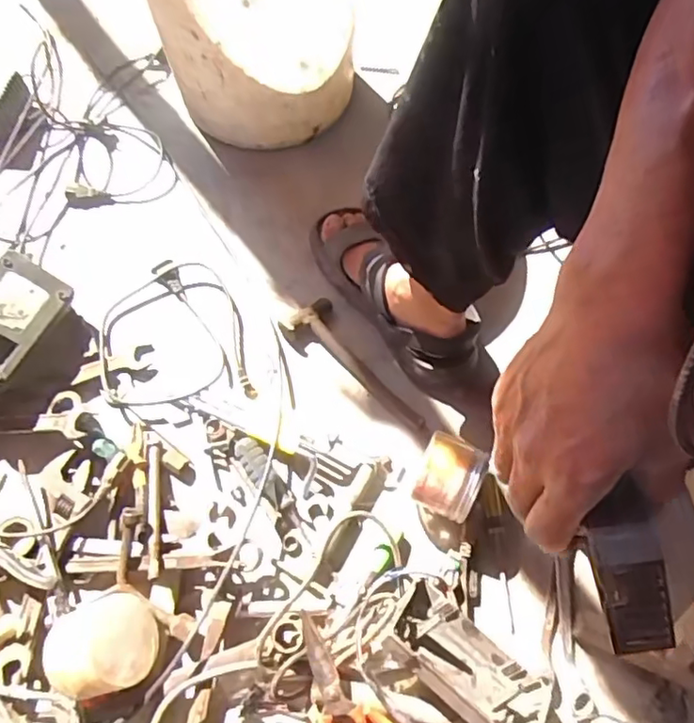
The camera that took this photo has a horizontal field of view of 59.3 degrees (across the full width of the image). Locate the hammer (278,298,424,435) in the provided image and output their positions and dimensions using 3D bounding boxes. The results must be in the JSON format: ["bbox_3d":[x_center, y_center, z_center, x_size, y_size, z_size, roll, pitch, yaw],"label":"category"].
[{"bbox_3d":[0.006,0.010,0.749,0.069,0.020,0.218,-38,74,-16],"label":"hammer"}]

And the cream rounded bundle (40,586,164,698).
[{"bbox_3d":[-0.235,0.269,0.585,0.091,0.069,0.085,1,68,-2],"label":"cream rounded bundle"}]

